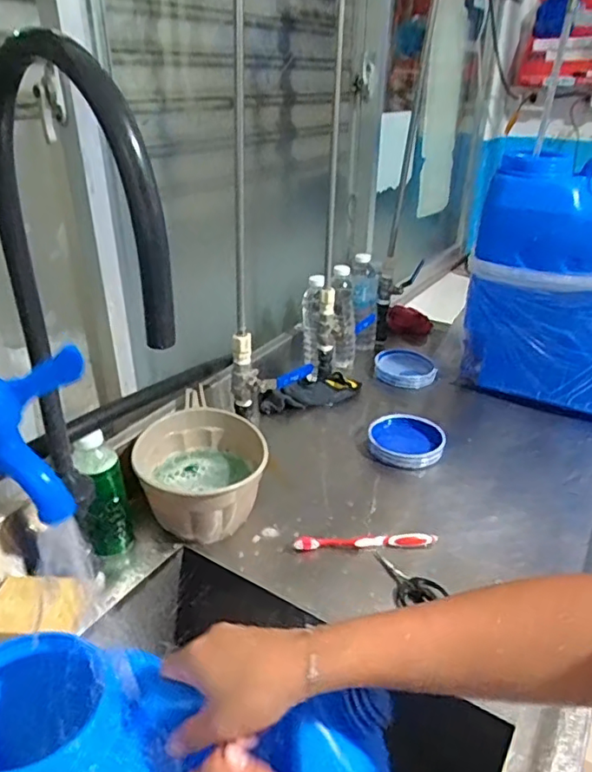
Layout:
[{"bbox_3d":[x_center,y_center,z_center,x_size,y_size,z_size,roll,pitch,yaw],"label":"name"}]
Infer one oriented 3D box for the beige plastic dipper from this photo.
[{"bbox_3d":[-0.127,0.113,0.788,0.162,0.119,0.227,-4,28,-7],"label":"beige plastic dipper"}]

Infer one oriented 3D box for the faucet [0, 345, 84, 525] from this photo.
[{"bbox_3d":[-0.145,0.030,0.306,0.068,0.084,0.031,-10,30,-18],"label":"faucet"}]

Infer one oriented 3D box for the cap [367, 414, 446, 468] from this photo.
[{"bbox_3d":[0.178,0.087,0.917,0.116,0.029,0.115,0,28,0],"label":"cap"}]

